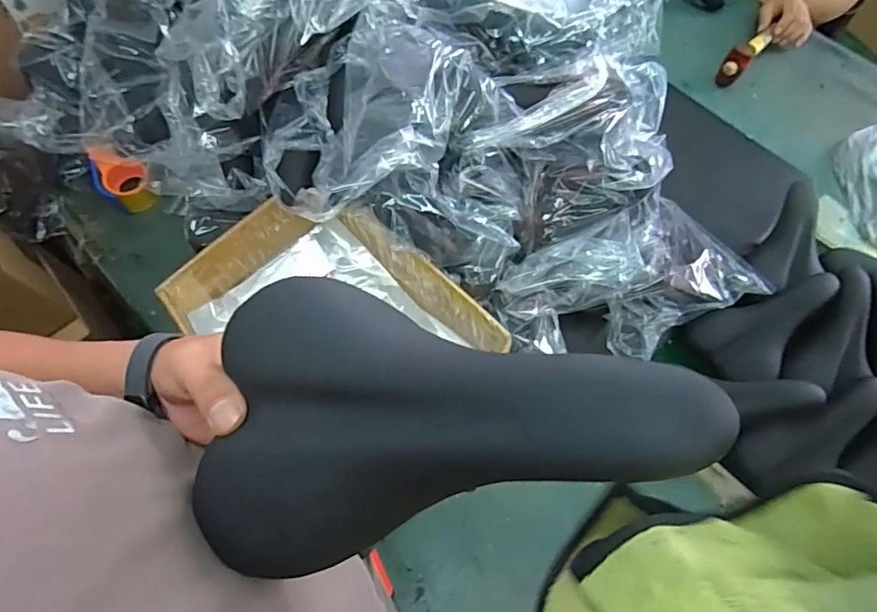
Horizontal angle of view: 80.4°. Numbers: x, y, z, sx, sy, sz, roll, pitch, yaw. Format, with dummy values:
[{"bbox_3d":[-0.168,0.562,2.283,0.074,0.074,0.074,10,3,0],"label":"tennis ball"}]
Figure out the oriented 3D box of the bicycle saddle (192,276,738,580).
[{"bbox_3d":[0.000,0.056,0.259,0.246,0.059,0.145,-7,63,23],"label":"bicycle saddle"}]

